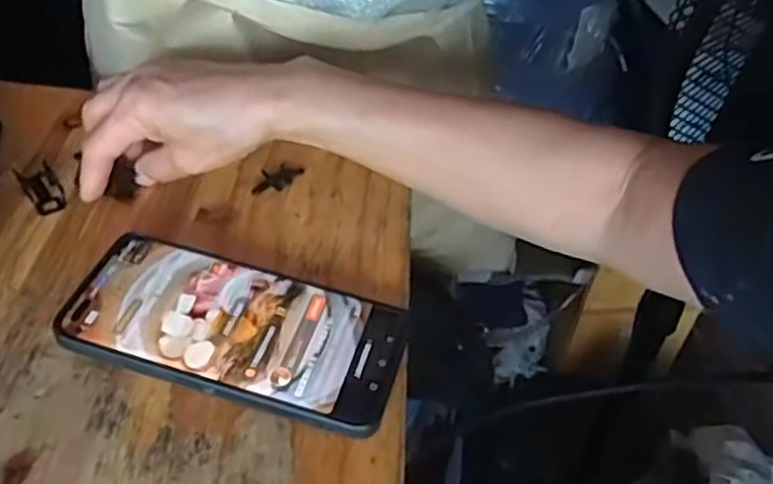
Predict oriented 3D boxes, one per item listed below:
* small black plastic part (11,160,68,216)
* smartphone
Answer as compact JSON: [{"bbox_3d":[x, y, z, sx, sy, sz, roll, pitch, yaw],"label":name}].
[{"bbox_3d":[-0.206,-0.032,0.457,0.021,0.008,0.042,-20,48,-26],"label":"small black plastic part"},{"bbox_3d":[-0.074,0.042,0.382,0.161,0.007,0.079,14,44,4],"label":"smartphone"}]

